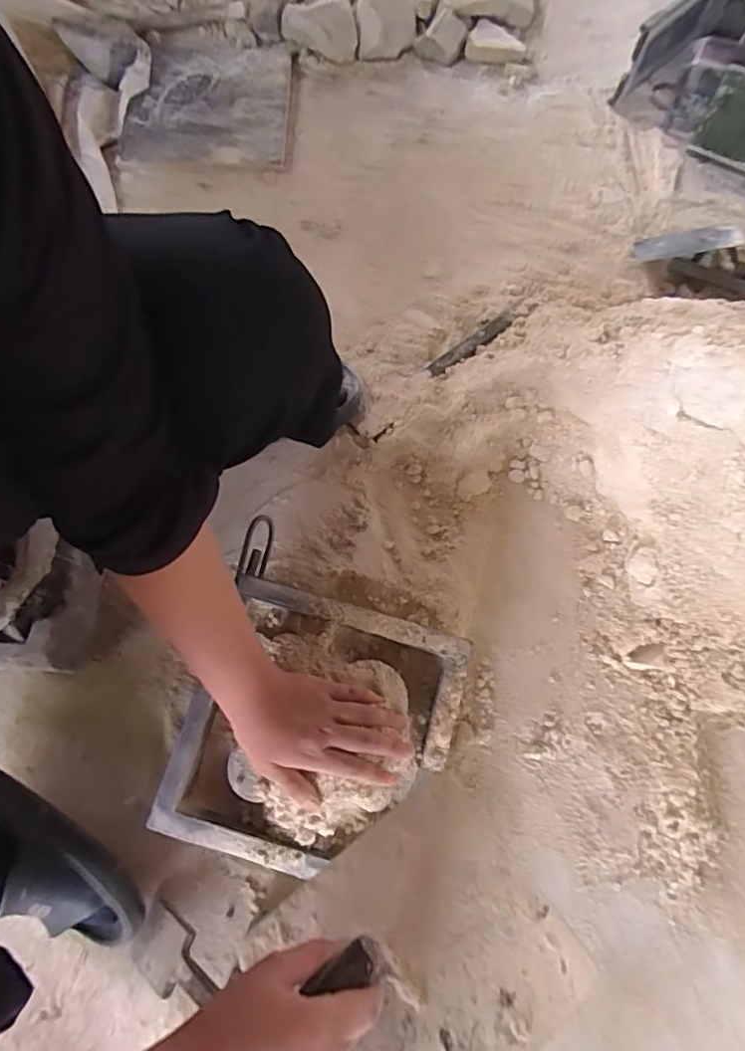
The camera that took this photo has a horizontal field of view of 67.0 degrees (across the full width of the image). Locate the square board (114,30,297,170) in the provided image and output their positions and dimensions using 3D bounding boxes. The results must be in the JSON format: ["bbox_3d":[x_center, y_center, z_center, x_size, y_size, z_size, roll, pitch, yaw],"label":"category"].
[{"bbox_3d":[-0.259,-0.677,0.895,0.248,0.024,0.261,4,74,1],"label":"square board"}]

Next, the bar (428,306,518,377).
[{"bbox_3d":[0.138,-0.247,0.770,0.149,0.021,0.025,-39,78,-11],"label":"bar"}]

